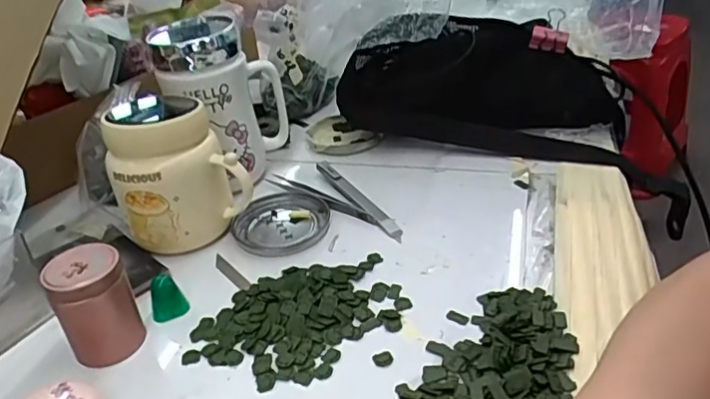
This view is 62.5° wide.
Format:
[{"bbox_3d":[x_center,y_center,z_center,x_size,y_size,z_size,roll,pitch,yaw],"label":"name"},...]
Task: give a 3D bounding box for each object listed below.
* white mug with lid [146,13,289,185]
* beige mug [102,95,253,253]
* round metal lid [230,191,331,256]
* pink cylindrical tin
[{"bbox_3d":[-0.119,-0.082,0.516,0.077,0.148,0.090,12,37,27],"label":"white mug with lid"},{"bbox_3d":[-0.144,-0.025,0.465,0.095,0.112,0.096,-20,35,-20],"label":"beige mug"},{"bbox_3d":[-0.061,0.020,0.482,0.075,0.011,0.076,-5,32,3],"label":"round metal lid"},{"bbox_3d":[-0.162,0.066,0.366,0.043,0.066,0.038,-23,36,-24],"label":"pink cylindrical tin"}]

